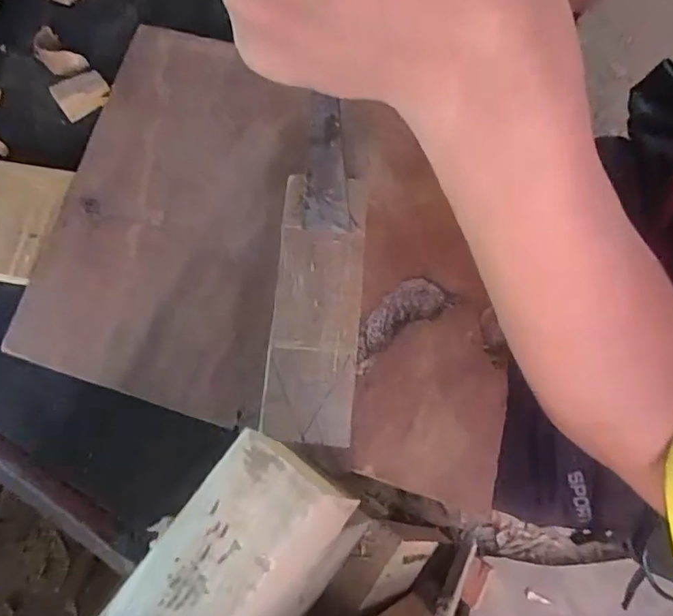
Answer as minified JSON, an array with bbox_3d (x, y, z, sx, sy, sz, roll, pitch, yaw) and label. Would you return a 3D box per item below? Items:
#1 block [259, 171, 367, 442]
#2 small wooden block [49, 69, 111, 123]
[{"bbox_3d":[-0.009,0.001,0.261,0.040,0.032,0.127,4,74,2],"label":"block"},{"bbox_3d":[-0.160,-0.135,0.331,0.032,0.010,0.022,-29,76,-7],"label":"small wooden block"}]

